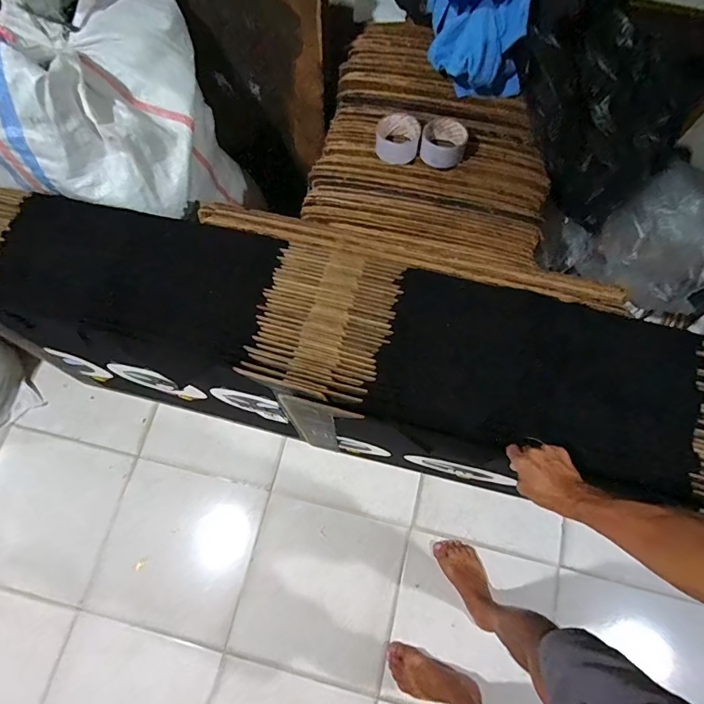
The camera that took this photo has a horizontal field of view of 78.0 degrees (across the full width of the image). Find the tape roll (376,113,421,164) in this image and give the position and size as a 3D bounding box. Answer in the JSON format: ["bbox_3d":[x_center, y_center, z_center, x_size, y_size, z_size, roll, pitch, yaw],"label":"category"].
[{"bbox_3d":[0.088,-0.410,0.841,0.081,0.044,0.079,0,73,0],"label":"tape roll"}]

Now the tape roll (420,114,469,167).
[{"bbox_3d":[0.175,-0.402,0.838,0.081,0.040,0.091,13,74,4],"label":"tape roll"}]

